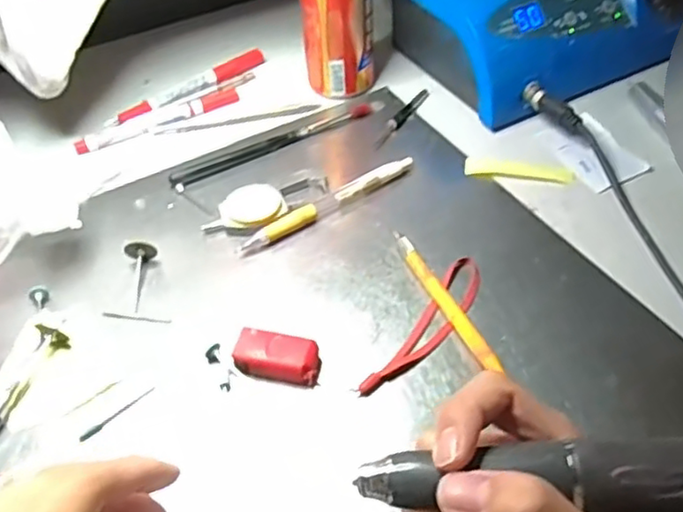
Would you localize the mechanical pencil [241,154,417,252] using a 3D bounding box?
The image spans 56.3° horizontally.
[{"bbox_3d":[-0.007,-0.037,0.435,0.137,0.010,0.015,-30,53,-25],"label":"mechanical pencil"}]

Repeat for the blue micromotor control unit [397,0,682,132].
[{"bbox_3d":[0.164,-0.209,0.545,0.228,0.089,0.195,-33,54,-27],"label":"blue micromotor control unit"}]

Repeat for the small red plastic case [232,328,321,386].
[{"bbox_3d":[-0.034,0.055,0.340,0.044,0.017,0.023,9,47,9],"label":"small red plastic case"}]

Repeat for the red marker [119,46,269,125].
[{"bbox_3d":[-0.126,-0.151,0.551,0.142,0.011,0.017,-32,54,-26],"label":"red marker"}]

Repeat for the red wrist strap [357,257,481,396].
[{"bbox_3d":[0.051,0.039,0.360,0.023,0.004,0.114,26,52,23],"label":"red wrist strap"}]

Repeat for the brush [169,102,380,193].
[{"bbox_3d":[-0.044,-0.090,0.494,0.182,0.007,0.016,-27,52,-23],"label":"brush"}]

